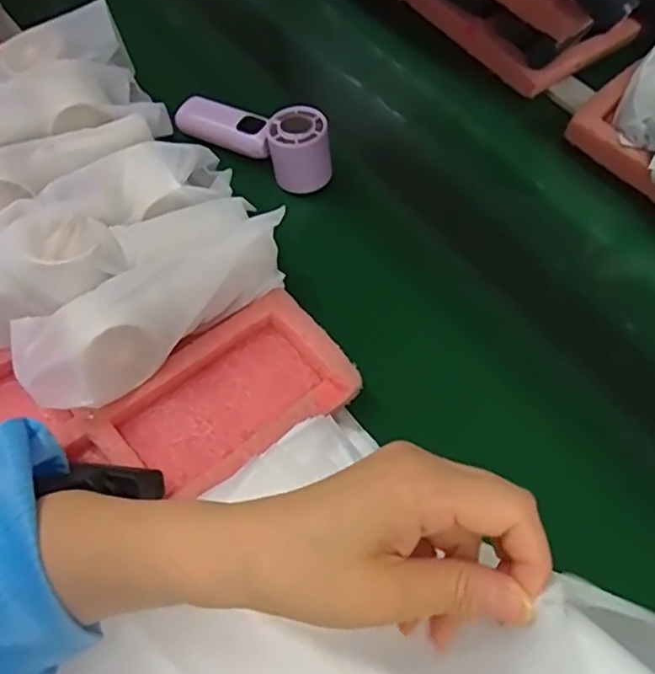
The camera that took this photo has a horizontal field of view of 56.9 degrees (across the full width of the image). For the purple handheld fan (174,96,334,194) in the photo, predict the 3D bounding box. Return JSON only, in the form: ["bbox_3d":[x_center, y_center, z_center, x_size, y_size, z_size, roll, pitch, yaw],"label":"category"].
[{"bbox_3d":[-0.065,-0.193,0.558,0.156,0.050,0.053,32,63,13],"label":"purple handheld fan"}]

